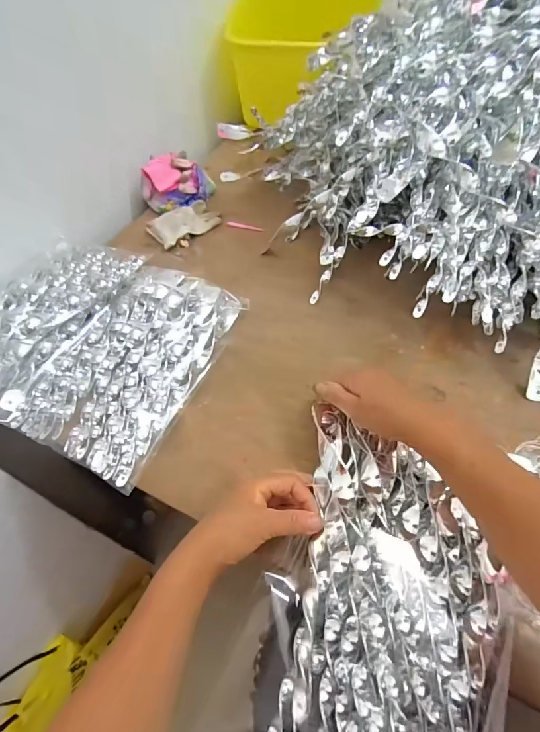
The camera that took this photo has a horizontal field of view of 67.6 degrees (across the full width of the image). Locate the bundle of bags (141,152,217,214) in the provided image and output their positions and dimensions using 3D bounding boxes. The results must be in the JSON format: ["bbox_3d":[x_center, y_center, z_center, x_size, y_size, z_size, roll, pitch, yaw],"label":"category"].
[{"bbox_3d":[-0.179,-0.354,0.769,0.137,0.059,0.112,-16,53,-5],"label":"bundle of bags"}]

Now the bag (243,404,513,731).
[{"bbox_3d":[0.078,0.243,0.321,0.189,0.055,0.422,12,62,14],"label":"bag"}]

